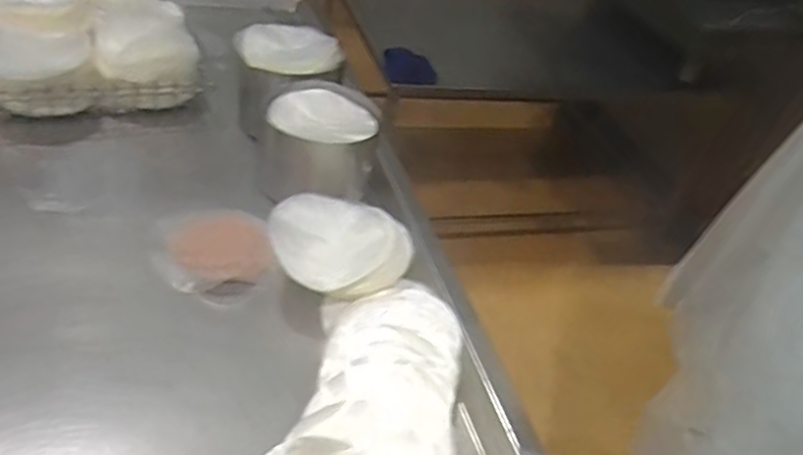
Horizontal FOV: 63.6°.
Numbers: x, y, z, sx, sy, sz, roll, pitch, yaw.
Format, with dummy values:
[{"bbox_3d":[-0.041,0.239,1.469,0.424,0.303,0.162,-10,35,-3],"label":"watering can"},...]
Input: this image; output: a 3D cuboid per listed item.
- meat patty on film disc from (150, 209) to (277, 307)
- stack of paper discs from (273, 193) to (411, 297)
[{"bbox_3d":[-0.204,0.024,0.696,0.110,0.029,0.132,-22,51,-35],"label":"meat patty on film disc"},{"bbox_3d":[-0.061,0.019,0.697,0.157,0.071,0.122,-8,44,-23],"label":"stack of paper discs"}]

